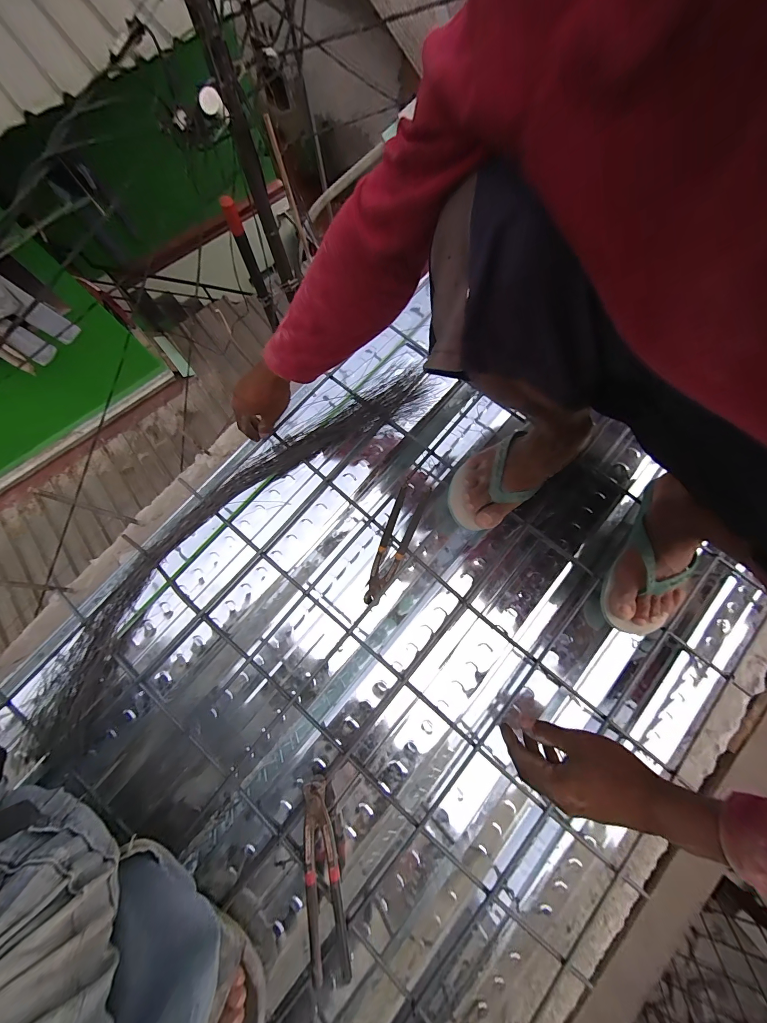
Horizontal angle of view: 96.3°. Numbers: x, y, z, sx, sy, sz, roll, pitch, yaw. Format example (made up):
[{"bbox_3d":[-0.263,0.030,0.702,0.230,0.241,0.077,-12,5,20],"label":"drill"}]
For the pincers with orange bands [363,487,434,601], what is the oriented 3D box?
[{"bbox_3d":[0.017,0.055,0.571,0.049,0.038,0.206,24,92,5],"label":"pincers with orange bands"}]

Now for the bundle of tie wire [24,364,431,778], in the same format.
[{"bbox_3d":[-0.248,0.020,0.567,0.840,0.035,0.153,-44,81,-8],"label":"bundle of tie wire"}]

